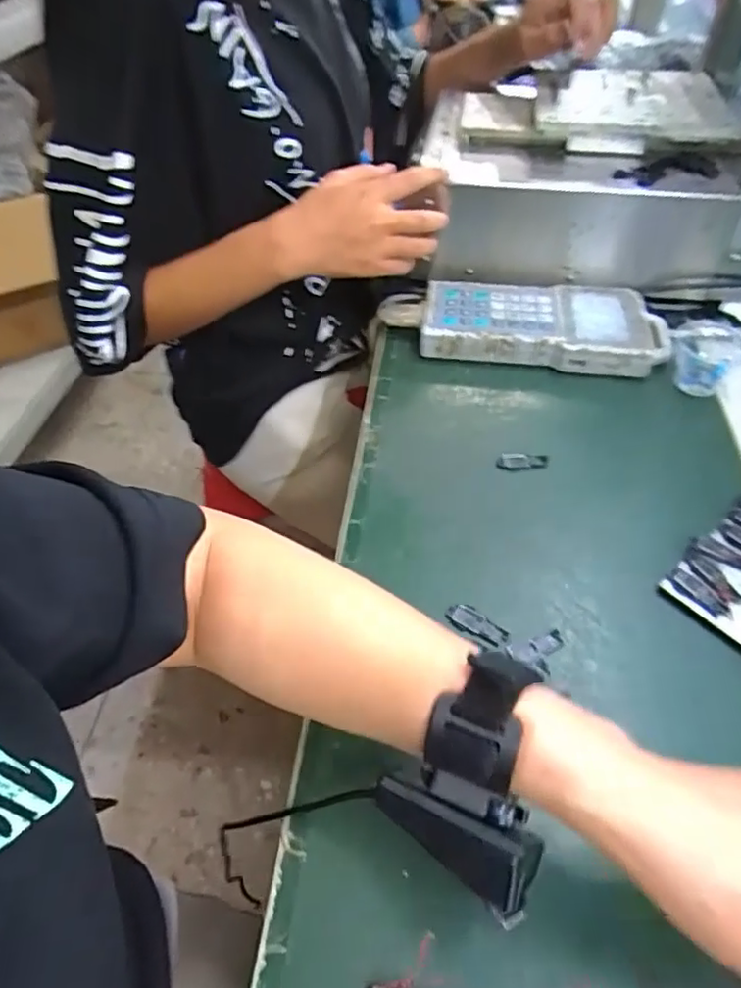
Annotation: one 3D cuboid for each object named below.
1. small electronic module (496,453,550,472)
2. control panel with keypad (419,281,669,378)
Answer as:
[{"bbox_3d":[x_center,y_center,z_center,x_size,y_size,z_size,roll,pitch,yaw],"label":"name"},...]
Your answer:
[{"bbox_3d":[0.120,-0.026,0.481,0.041,0.004,0.017,-5,48,-4],"label":"small electronic module"},{"bbox_3d":[0.164,-0.160,0.583,0.223,0.034,0.105,7,48,7],"label":"control panel with keypad"}]

